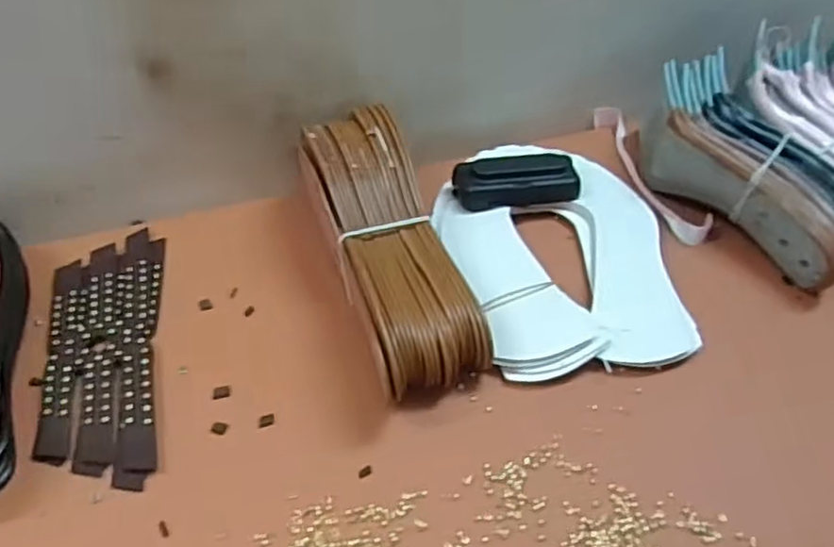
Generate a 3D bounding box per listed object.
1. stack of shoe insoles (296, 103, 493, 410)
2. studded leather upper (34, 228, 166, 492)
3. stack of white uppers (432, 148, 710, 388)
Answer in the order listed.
[{"bbox_3d":[-0.025,-0.020,0.521,0.082,0.084,0.232,-14,47,-15],"label":"stack of shoe insoles"},{"bbox_3d":[-0.224,0.051,0.496,0.076,0.007,0.222,-9,46,-10],"label":"studded leather upper"},{"bbox_3d":[0.113,-0.028,0.575,0.173,0.026,0.261,-11,46,-12],"label":"stack of white uppers"}]

